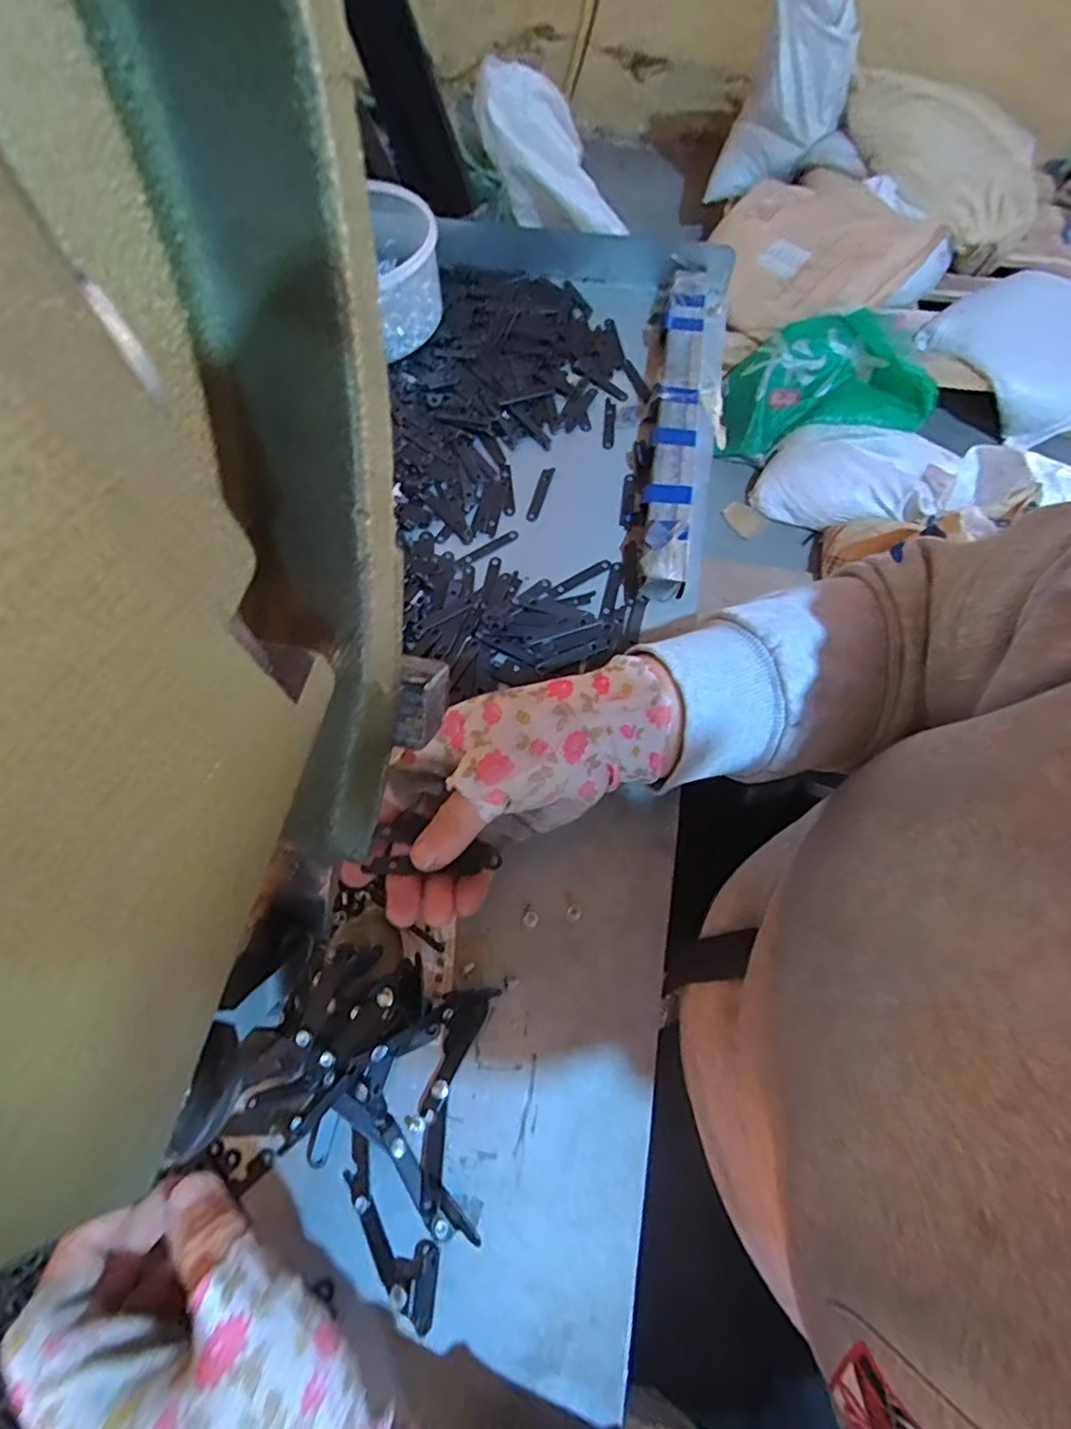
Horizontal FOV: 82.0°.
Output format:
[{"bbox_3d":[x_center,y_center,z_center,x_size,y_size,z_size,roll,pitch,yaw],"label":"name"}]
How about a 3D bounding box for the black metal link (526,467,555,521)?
[{"bbox_3d":[0.004,-0.164,0.453,0.009,0.004,0.052,14,66,7],"label":"black metal link"}]

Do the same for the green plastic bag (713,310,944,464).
[{"bbox_3d":[0.702,-0.811,1.562,0.520,0.220,0.278,1,65,1],"label":"green plastic bag"}]

